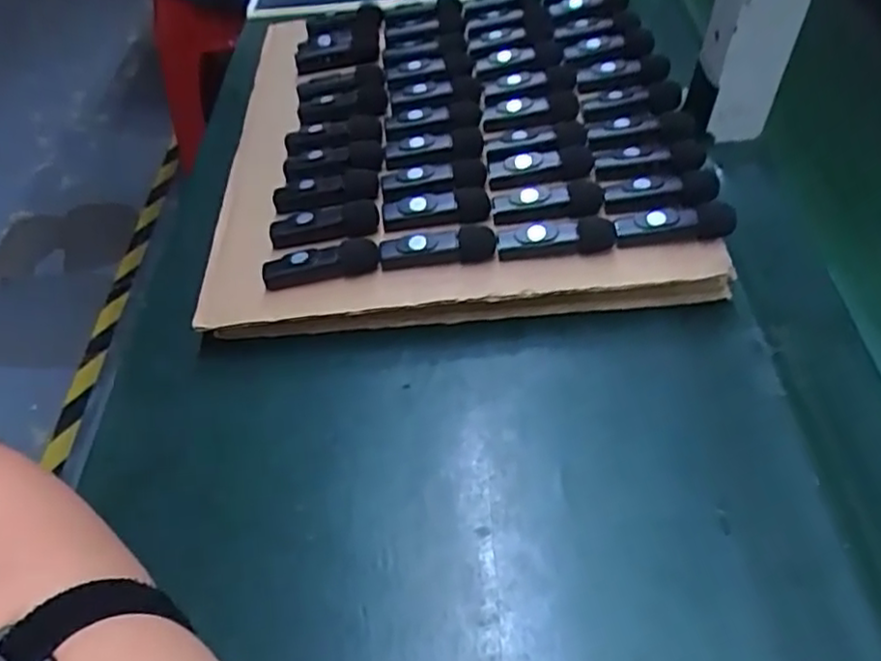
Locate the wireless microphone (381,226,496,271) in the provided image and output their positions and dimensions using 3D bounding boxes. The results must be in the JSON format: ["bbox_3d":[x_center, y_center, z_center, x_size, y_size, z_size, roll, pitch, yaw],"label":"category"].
[{"bbox_3d":[-0.002,-0.047,0.376,0.062,0.014,0.019,-9,50,-2],"label":"wireless microphone"}]

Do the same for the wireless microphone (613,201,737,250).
[{"bbox_3d":[0.127,-0.059,0.370,0.063,0.013,0.015,-5,50,1],"label":"wireless microphone"}]

